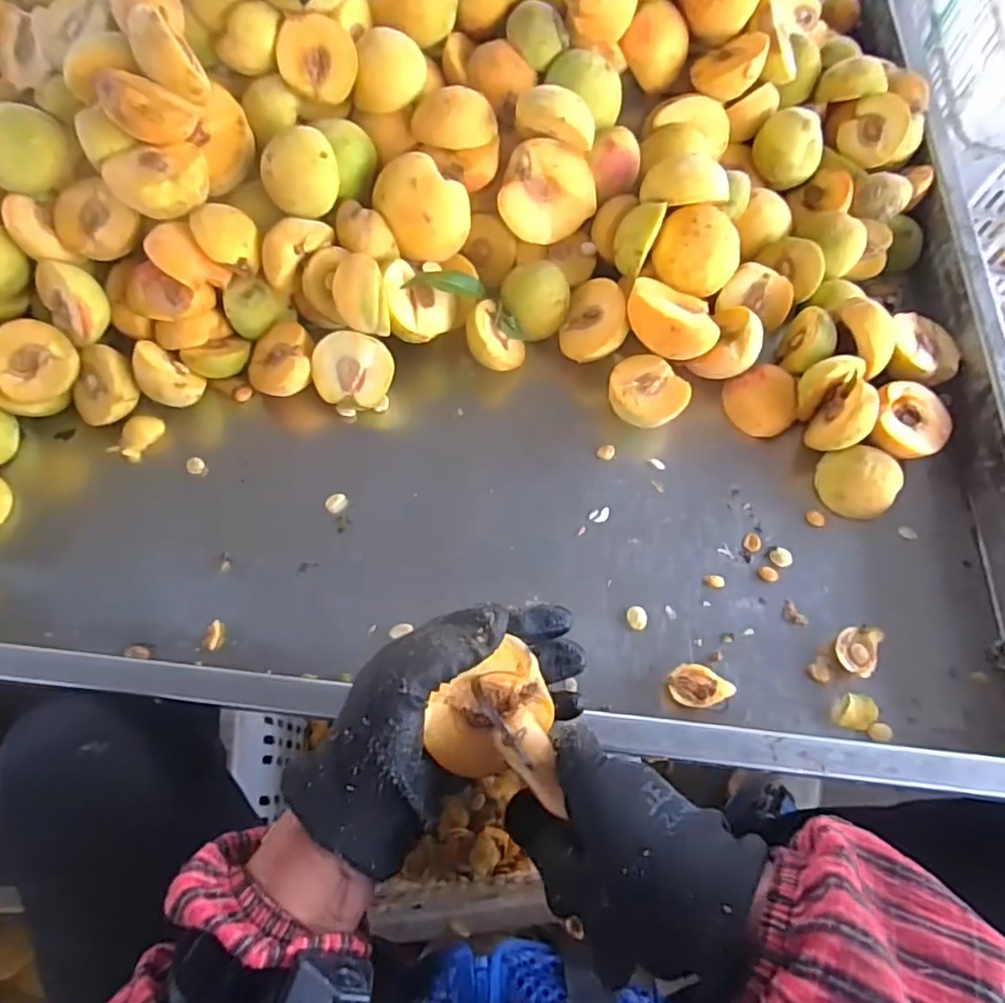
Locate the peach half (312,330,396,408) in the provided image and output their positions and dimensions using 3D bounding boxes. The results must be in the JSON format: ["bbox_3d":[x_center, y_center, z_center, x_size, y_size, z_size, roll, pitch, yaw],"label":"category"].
[{"bbox_3d":[-0.121,-0.109,0.515,0.063,0.030,0.059,9,109,0],"label":"peach half"}]

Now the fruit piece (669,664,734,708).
[{"bbox_3d":[0.136,0.128,0.432,0.042,0.017,0.028,5,65,0],"label":"fruit piece"}]

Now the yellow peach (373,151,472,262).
[{"bbox_3d":[-0.068,-0.241,0.510,0.062,0.056,0.066,1,66,-2],"label":"yellow peach"}]

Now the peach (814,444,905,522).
[{"bbox_3d":[0.283,-0.015,0.495,0.055,0.028,0.053,12,66,3],"label":"peach"}]

